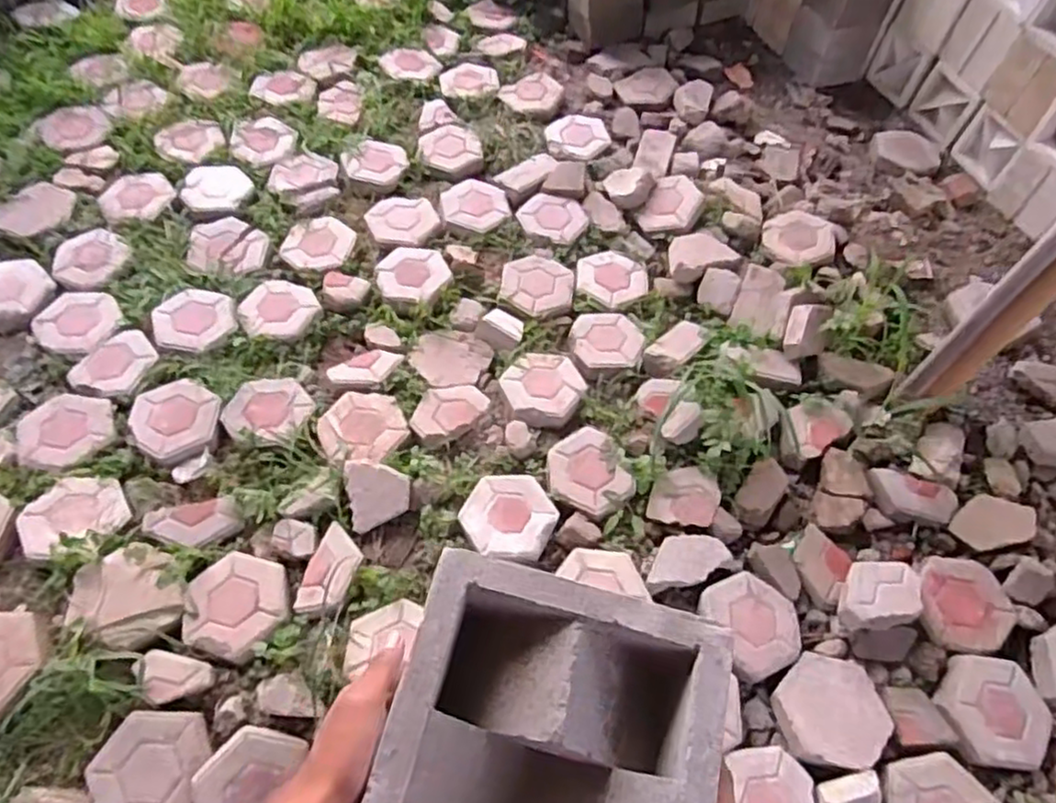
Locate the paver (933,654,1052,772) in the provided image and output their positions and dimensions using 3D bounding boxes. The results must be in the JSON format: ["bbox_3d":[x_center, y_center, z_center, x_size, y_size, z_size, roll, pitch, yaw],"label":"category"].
[{"bbox_3d":[0.922,0.604,1.364,0.218,0.046,0.211,12,59,5],"label":"paver"}]

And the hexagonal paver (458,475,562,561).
[{"bbox_3d":[-0.042,0.255,1.563,0.199,0.042,0.193,24,61,12],"label":"hexagonal paver"}]

